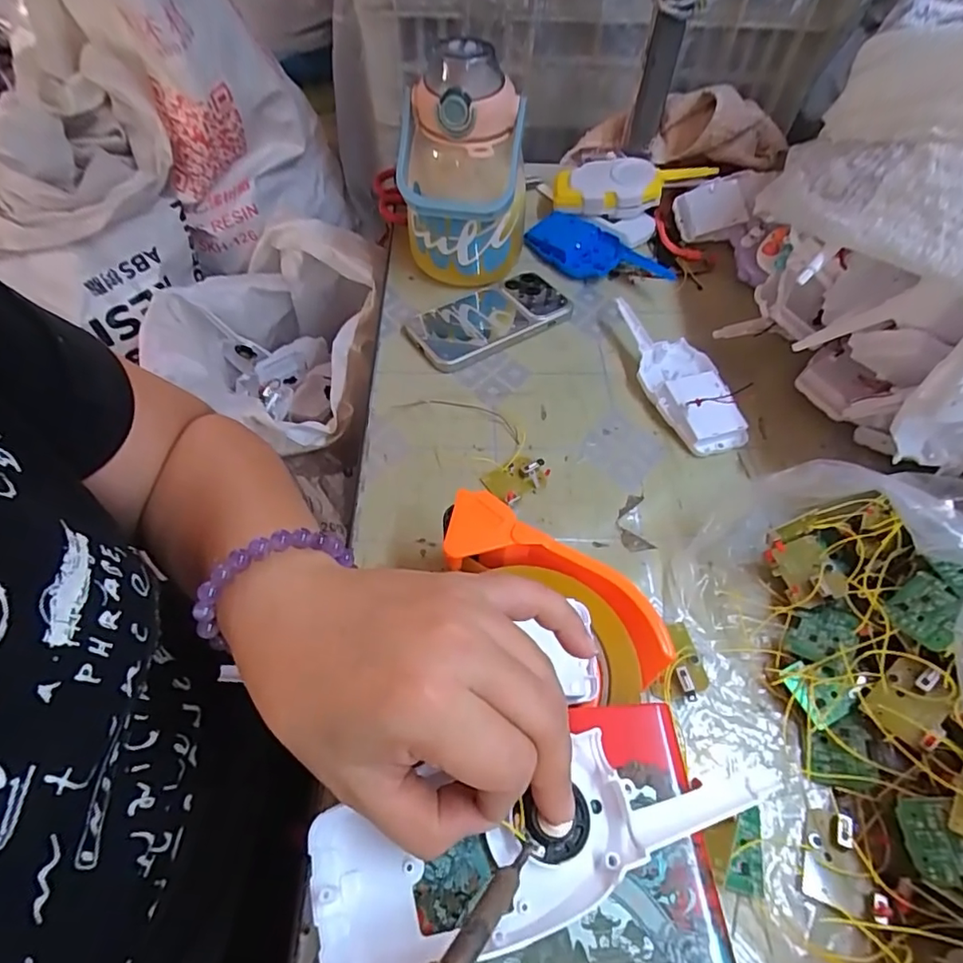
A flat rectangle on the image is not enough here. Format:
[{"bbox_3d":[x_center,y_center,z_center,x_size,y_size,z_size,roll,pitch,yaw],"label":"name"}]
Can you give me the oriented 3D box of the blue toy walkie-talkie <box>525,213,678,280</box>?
[{"bbox_3d":[0.114,-0.232,0.554,0.146,0.024,0.067,35,61,22],"label":"blue toy walkie-talkie"}]

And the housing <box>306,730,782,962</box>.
[{"bbox_3d":[0.025,0.127,0.196,0.163,0.015,0.053,-10,55,-8],"label":"housing"}]

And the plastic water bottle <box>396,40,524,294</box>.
[{"bbox_3d":[-0.017,-0.261,0.480,0.106,0.180,0.106,1,55,0],"label":"plastic water bottle"}]

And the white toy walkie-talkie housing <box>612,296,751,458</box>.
[{"bbox_3d":[0.163,-0.095,0.458,0.062,0.033,0.160,-12,55,-9],"label":"white toy walkie-talkie housing"}]

